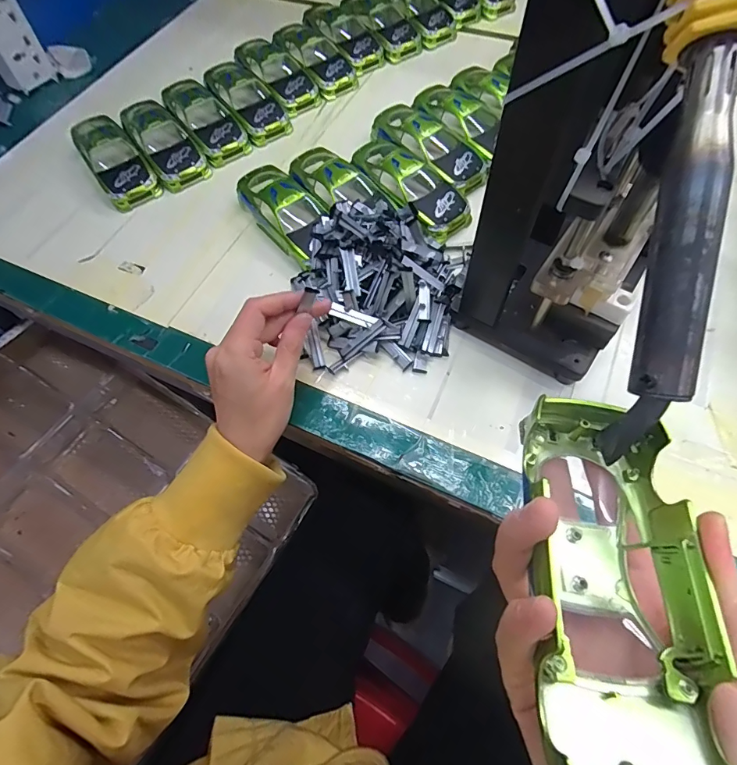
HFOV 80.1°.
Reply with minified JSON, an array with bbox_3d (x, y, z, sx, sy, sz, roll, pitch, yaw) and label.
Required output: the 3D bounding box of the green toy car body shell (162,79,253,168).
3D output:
[{"bbox_3d":[-0.174,-0.280,0.468,0.052,0.030,0.115,-35,79,-14],"label":"green toy car body shell"}]

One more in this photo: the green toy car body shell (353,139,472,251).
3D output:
[{"bbox_3d":[0.039,-0.183,0.403,0.051,0.029,0.135,-36,67,-14],"label":"green toy car body shell"}]

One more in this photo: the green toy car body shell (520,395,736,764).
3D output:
[{"bbox_3d":[0.085,0.070,0.159,0.052,0.040,0.138,5,53,5],"label":"green toy car body shell"}]

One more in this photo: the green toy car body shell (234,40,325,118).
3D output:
[{"bbox_3d":[-0.102,-0.351,0.503,0.055,0.031,0.127,-30,66,-11],"label":"green toy car body shell"}]

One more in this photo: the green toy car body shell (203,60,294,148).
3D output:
[{"bbox_3d":[-0.136,-0.312,0.484,0.053,0.032,0.127,-31,66,-12],"label":"green toy car body shell"}]

